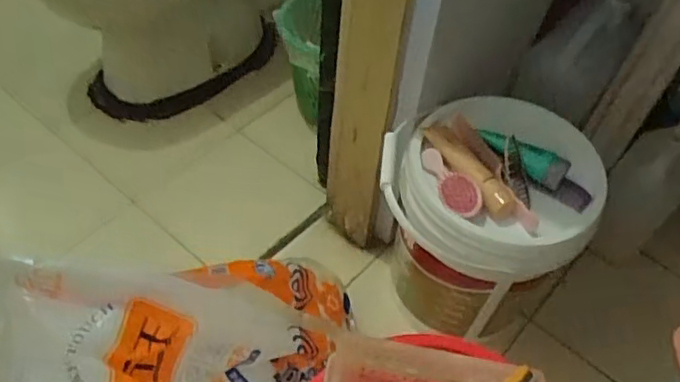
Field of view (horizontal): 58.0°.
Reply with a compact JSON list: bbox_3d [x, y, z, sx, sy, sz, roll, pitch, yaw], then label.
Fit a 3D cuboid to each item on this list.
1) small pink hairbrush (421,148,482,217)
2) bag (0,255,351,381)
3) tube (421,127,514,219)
[{"bbox_3d":[0.160,-0.011,0.907,0.052,0.040,0.136,-12,45,-18],"label":"small pink hairbrush"},{"bbox_3d":[-0.181,0.204,0.885,0.603,0.198,0.174,4,23,-37],"label":"bag"},{"bbox_3d":[0.195,-0.037,0.919,0.048,0.031,0.188,-19,55,-28],"label":"tube"}]

